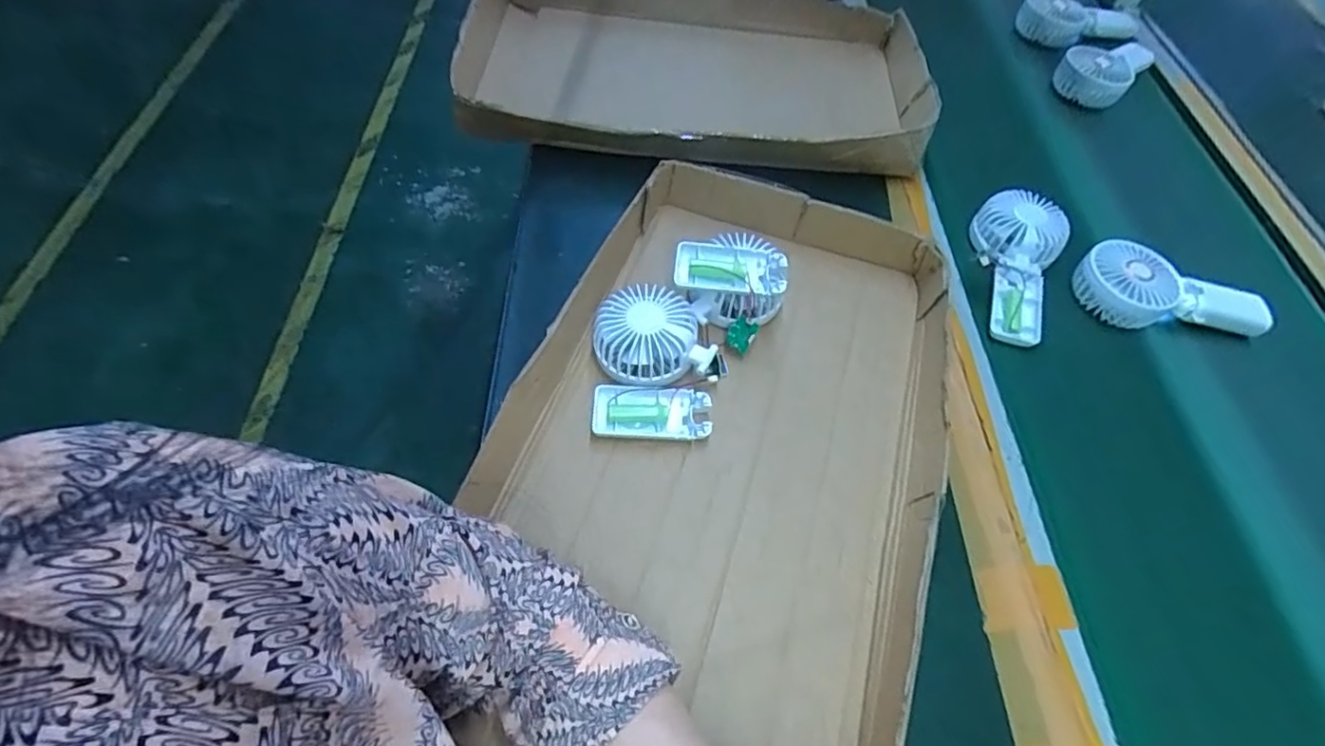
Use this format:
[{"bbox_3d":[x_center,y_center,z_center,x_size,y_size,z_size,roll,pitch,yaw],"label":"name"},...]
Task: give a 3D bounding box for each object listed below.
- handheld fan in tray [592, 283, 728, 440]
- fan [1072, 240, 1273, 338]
[{"bbox_3d":[-0.003,-0.010,0.533,0.105,0.052,0.124,2,56,-4],"label":"handheld fan in tray"},{"bbox_3d":[0.507,-0.084,0.634,0.185,0.051,0.071,5,56,-2],"label":"fan"}]

